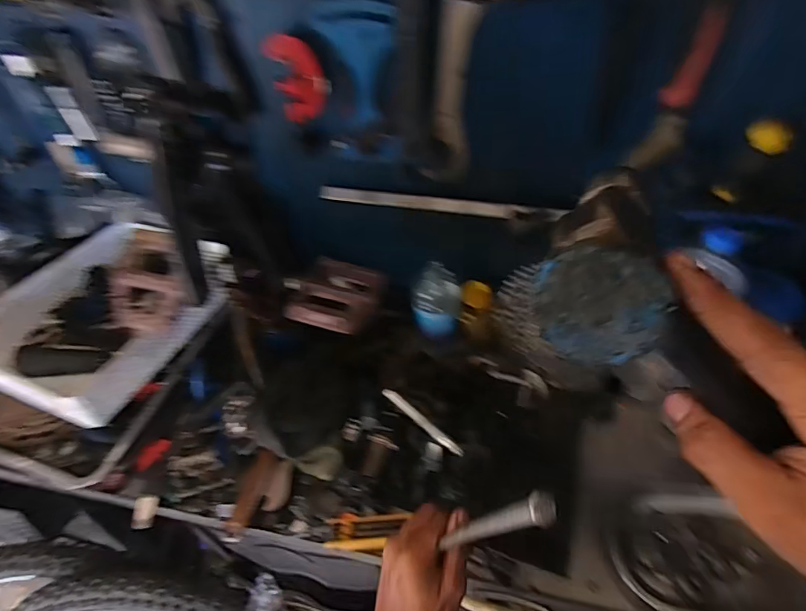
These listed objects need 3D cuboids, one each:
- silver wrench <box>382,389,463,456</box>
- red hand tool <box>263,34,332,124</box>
[{"bbox_3d":[0.027,0.162,0.669,0.135,0.011,0.013,40,60,5],"label":"silver wrench"},{"bbox_3d":[-0.127,-0.280,0.602,0.068,0.101,0.013,-2,48,5],"label":"red hand tool"}]

